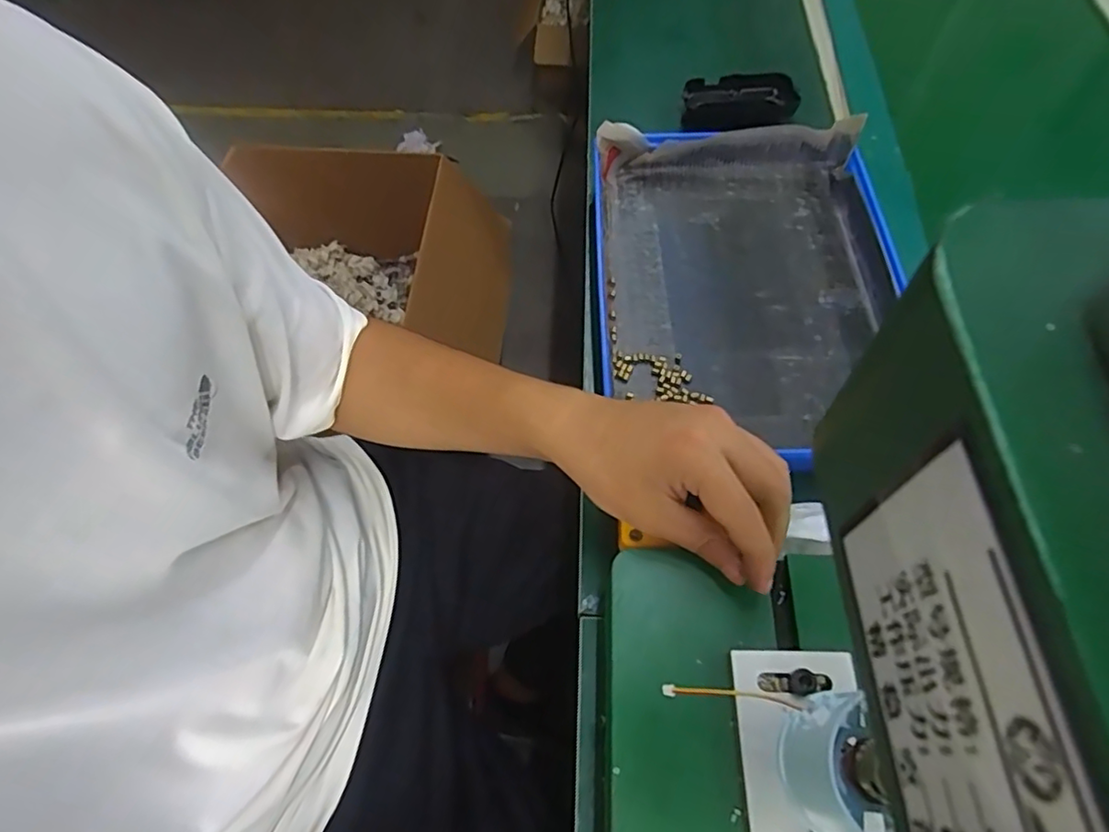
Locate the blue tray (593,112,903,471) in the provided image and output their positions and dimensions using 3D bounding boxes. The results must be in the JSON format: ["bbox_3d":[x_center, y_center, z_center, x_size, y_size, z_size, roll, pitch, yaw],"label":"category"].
[{"bbox_3d":[0.154,-0.112,0.484,0.240,0.042,0.294,0,62,1],"label":"blue tray"}]

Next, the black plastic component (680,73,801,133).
[{"bbox_3d":[0.185,-0.317,0.610,0.109,0.033,0.039,-5,62,-2],"label":"black plastic component"}]

